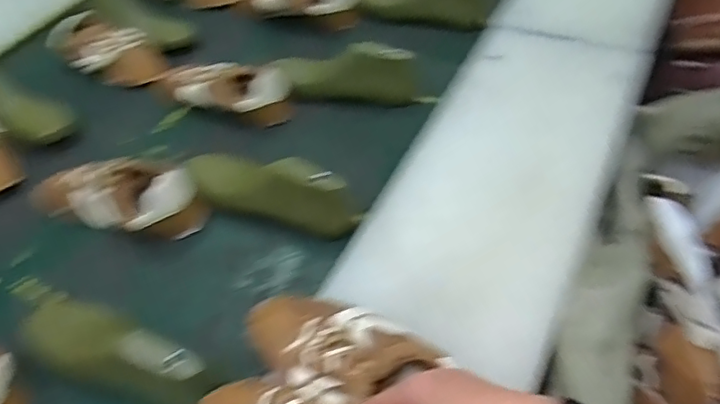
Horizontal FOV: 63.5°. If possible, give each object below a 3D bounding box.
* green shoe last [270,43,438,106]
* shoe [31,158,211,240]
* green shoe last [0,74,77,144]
[{"bbox_3d":[-0.010,-0.199,0.899,0.246,0.077,0.064,-2,50,4],"label":"green shoe last"},{"bbox_3d":[-0.335,-0.009,0.791,0.245,0.073,0.094,9,51,13],"label":"shoe"},{"bbox_3d":[-0.566,-0.157,0.948,0.201,0.054,0.084,31,58,13],"label":"green shoe last"}]

